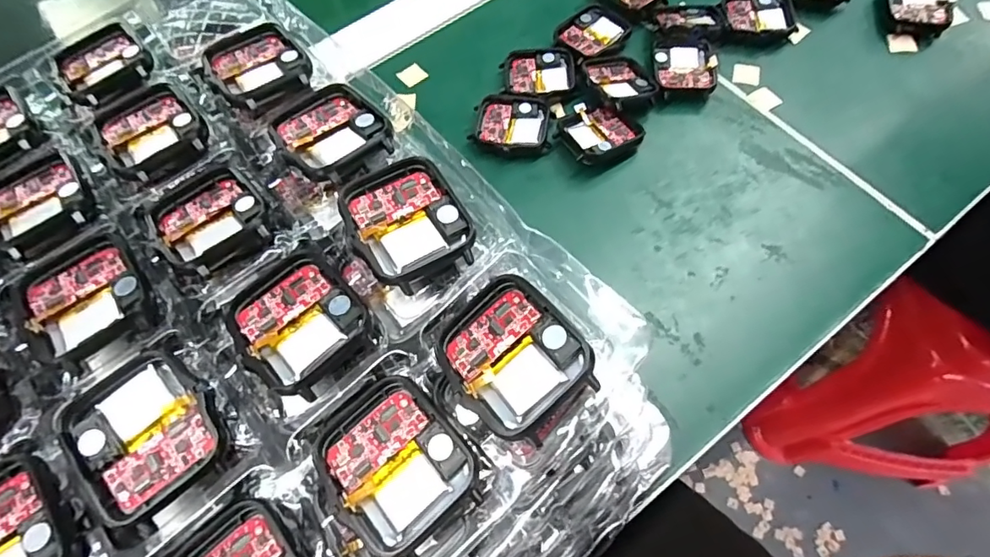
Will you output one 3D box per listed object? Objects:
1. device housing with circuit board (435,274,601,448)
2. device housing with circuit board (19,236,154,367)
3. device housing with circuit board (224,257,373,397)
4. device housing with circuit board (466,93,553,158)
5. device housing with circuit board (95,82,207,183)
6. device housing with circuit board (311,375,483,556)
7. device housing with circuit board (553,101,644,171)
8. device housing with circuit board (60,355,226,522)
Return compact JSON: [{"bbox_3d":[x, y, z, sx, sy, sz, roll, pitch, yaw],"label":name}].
[{"bbox_3d":[0.004,0.022,0.154,0.037,0.005,0.047,-45,59,-1],"label":"device housing with circuit board"},{"bbox_3d":[-0.138,0.006,0.173,0.036,0.006,0.046,-36,69,-12],"label":"device housing with circuit board"},{"bbox_3d":[-0.064,0.013,0.165,0.038,0.005,0.046,-38,69,-13],"label":"device housing with circuit board"},{"bbox_3d":[0.010,-0.091,0.304,0.044,0.007,0.041,1,66,4],"label":"device housing with circuit board"},{"bbox_3d":[-0.138,-0.060,0.206,0.036,0.004,0.045,-36,69,-12],"label":"device housing with circuit board"},{"bbox_3d":[-0.029,0.053,0.149,0.036,0.006,0.045,-42,70,-14],"label":"device housing with circuit board"},{"bbox_3d":[0.060,-0.084,0.297,0.044,0.014,0.039,-30,68,-10],"label":"device housing with circuit board"},{"bbox_3d":[-0.105,0.044,0.152,0.037,0.006,0.044,-36,69,-12],"label":"device housing with circuit board"}]

